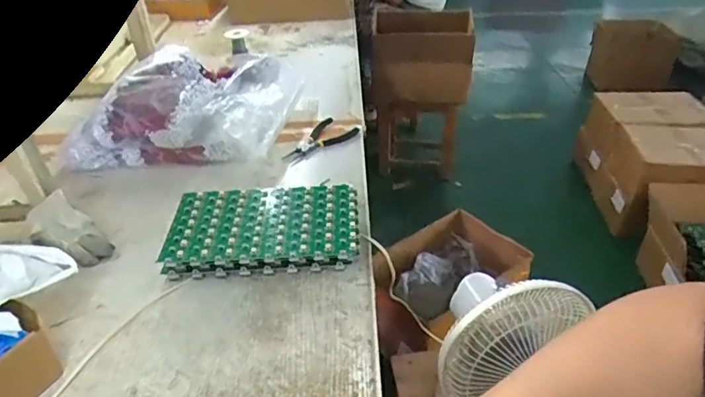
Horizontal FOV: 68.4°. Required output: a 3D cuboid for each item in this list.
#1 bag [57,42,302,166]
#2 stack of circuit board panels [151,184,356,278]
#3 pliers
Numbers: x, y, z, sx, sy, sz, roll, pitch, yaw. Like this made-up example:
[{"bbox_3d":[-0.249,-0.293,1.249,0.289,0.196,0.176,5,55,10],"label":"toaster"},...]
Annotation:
[{"bbox_3d":[-0.296,-0.180,0.972,0.355,0.115,0.307,1,37,6],"label":"bag"},{"bbox_3d":[-0.116,0.046,0.693,0.242,0.059,0.130,-2,37,1],"label":"stack of circuit board panels"},{"bbox_3d":[-0.059,-0.101,0.924,0.067,0.024,0.152,22,44,30],"label":"pliers"}]

